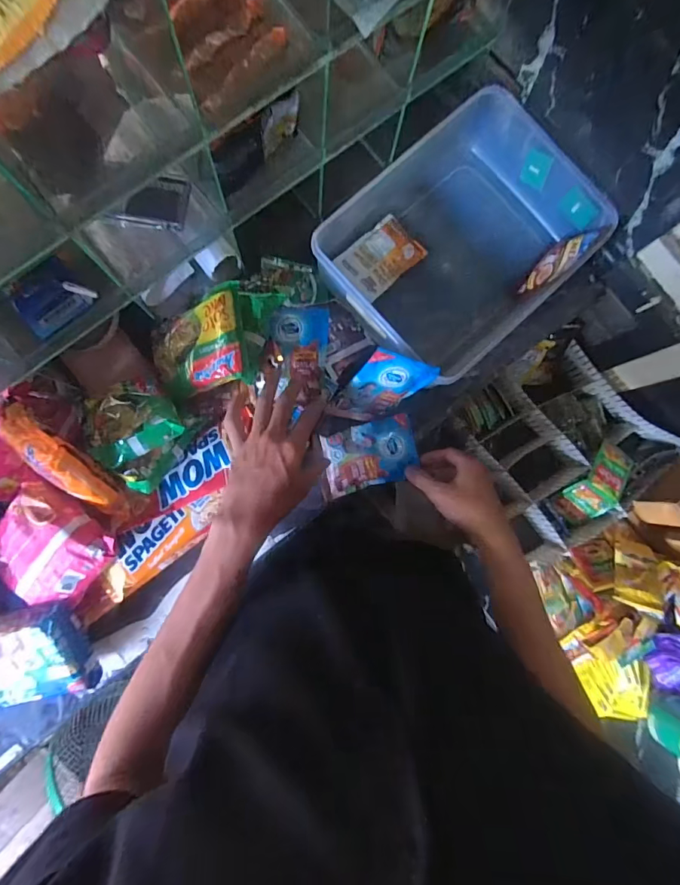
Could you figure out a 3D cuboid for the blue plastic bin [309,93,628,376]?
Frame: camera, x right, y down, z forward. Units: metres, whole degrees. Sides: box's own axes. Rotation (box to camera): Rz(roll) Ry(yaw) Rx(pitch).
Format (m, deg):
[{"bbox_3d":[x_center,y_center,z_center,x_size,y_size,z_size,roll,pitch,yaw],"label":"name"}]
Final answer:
[{"bbox_3d":[0.154,-0.267,0.599,0.337,0.107,0.246,-41,90,-7],"label":"blue plastic bin"}]

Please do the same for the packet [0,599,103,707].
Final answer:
[{"bbox_3d":[-0.351,0.238,0.487,0.122,0.033,0.111,-10,104,-5],"label":"packet"}]

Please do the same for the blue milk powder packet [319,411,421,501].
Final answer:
[{"bbox_3d":[0.041,0.016,0.581,0.123,0.010,0.083,-14,87,-6],"label":"blue milk powder packet"}]

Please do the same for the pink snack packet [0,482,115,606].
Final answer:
[{"bbox_3d":[-0.315,0.116,0.468,0.112,0.038,0.113,43,83,-1],"label":"pink snack packet"}]

